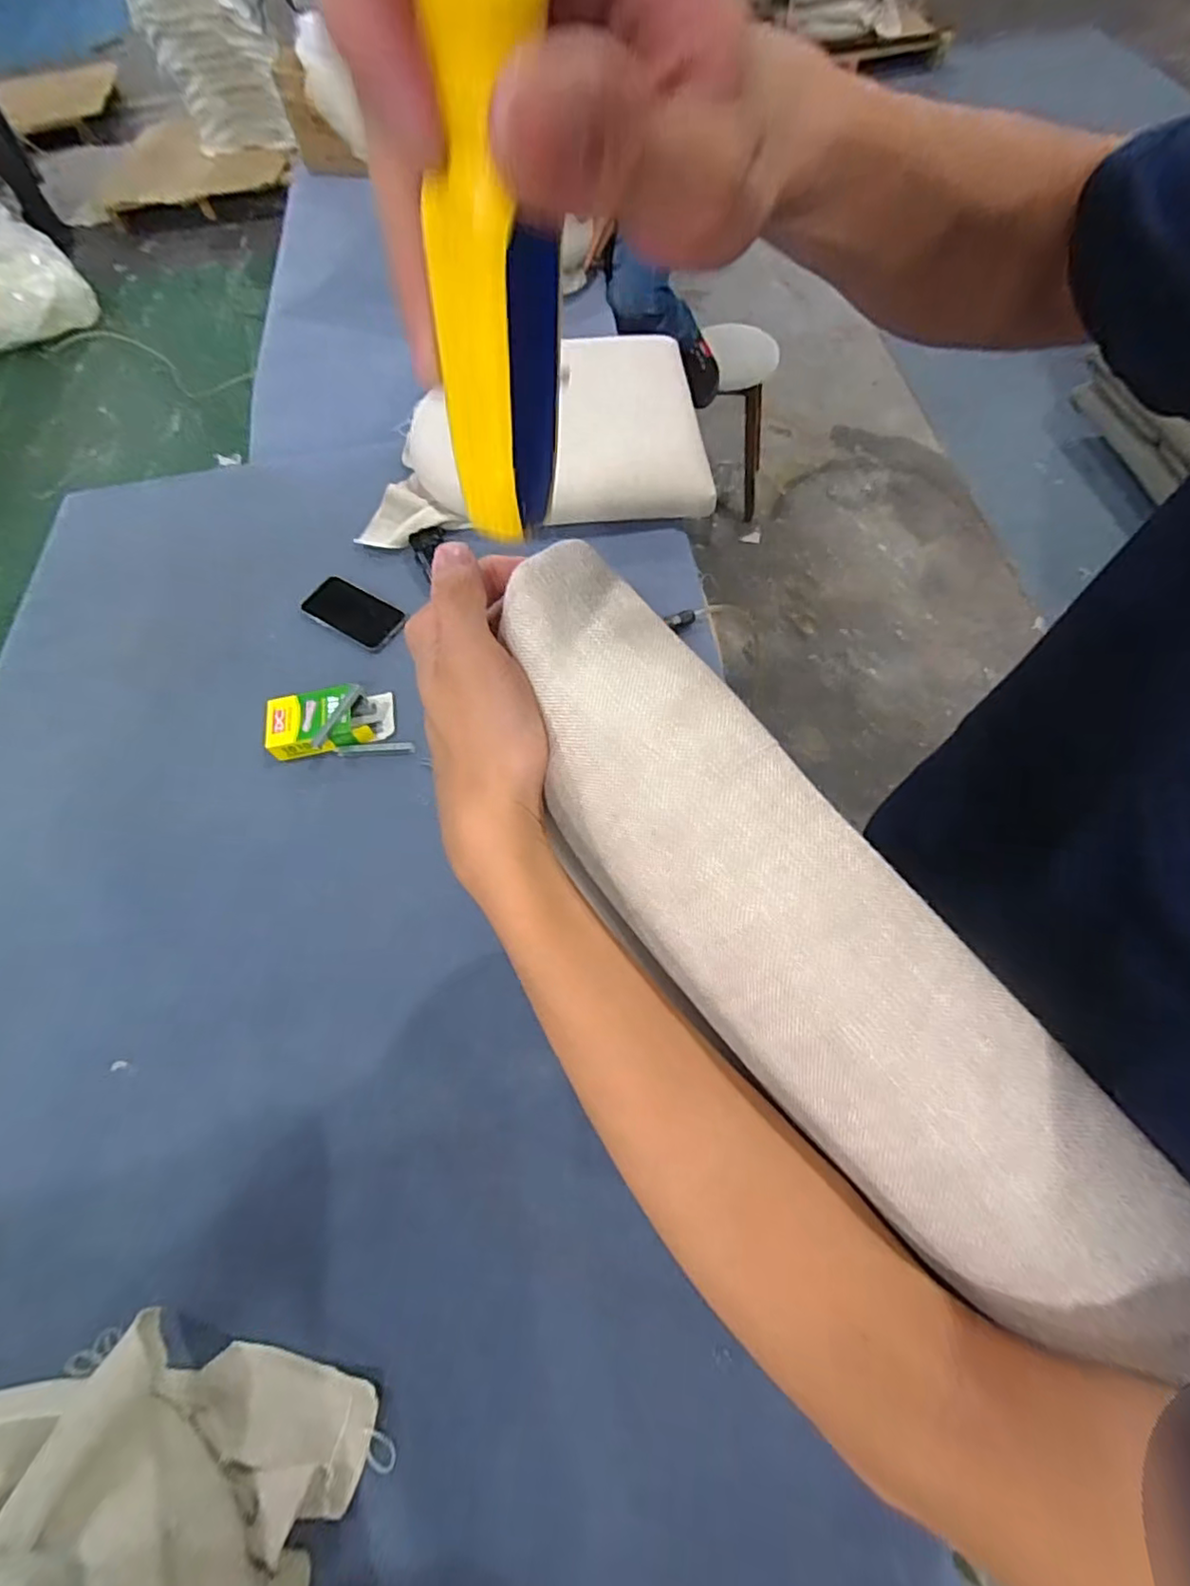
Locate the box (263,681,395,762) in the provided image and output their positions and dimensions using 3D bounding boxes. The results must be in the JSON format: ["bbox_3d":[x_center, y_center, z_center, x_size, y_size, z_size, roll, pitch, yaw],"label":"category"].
[{"bbox_3d":[-0.345,-0.098,0.793,0.154,0.027,0.081,-11,64,-1],"label":"box"}]

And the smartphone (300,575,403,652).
[{"bbox_3d":[-0.352,-0.265,0.895,0.167,0.013,0.078,30,70,18],"label":"smartphone"}]

